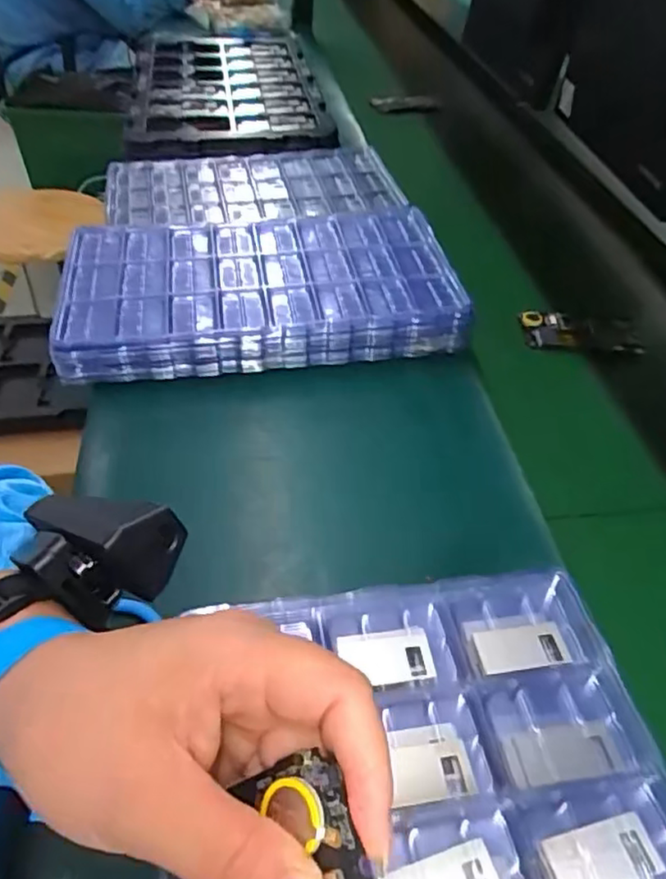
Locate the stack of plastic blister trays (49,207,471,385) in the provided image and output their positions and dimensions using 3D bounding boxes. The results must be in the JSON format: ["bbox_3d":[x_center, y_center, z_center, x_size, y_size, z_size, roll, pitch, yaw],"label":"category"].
[{"bbox_3d":[-0.073,-0.157,0.659,0.393,0.059,0.231,-3,46,-9],"label":"stack of plastic blister trays"}]

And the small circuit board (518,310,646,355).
[{"bbox_3d":[0.270,-0.117,0.691,0.123,0.022,0.055,2,45,-4],"label":"small circuit board"}]

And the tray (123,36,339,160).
[{"bbox_3d":[-0.199,-0.631,1.104,0.349,0.056,0.613,-6,47,-12],"label":"tray"}]

